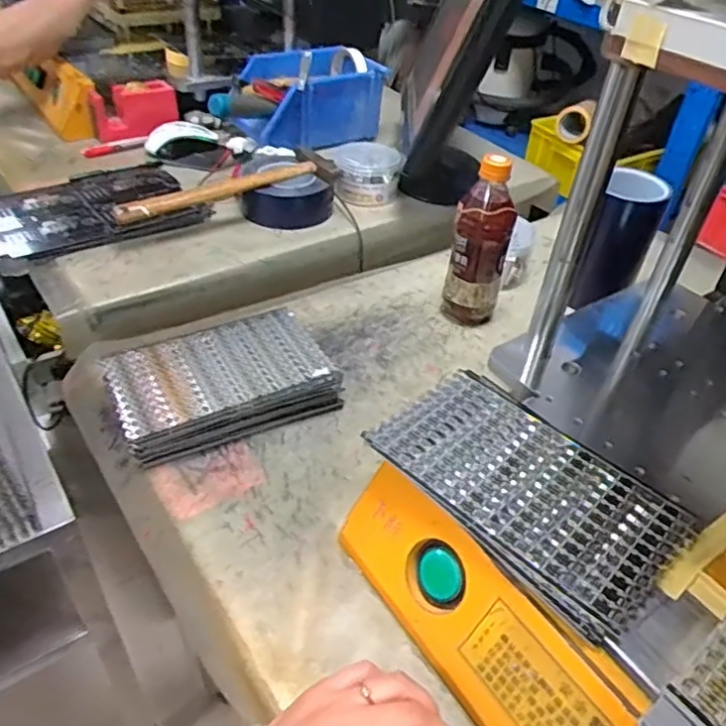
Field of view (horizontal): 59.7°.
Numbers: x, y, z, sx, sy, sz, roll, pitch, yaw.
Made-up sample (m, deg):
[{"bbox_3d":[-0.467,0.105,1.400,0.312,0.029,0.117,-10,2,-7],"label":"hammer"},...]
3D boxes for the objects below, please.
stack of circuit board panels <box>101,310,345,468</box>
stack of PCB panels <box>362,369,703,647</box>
[{"bbox_3d":[-0.136,0.016,0.612,0.198,0.046,0.129,-16,45,-23],"label":"stack of circuit board panels"},{"bbox_3d":[0.114,0.083,0.443,0.124,0.009,0.203,-28,51,-32],"label":"stack of PCB panels"}]

